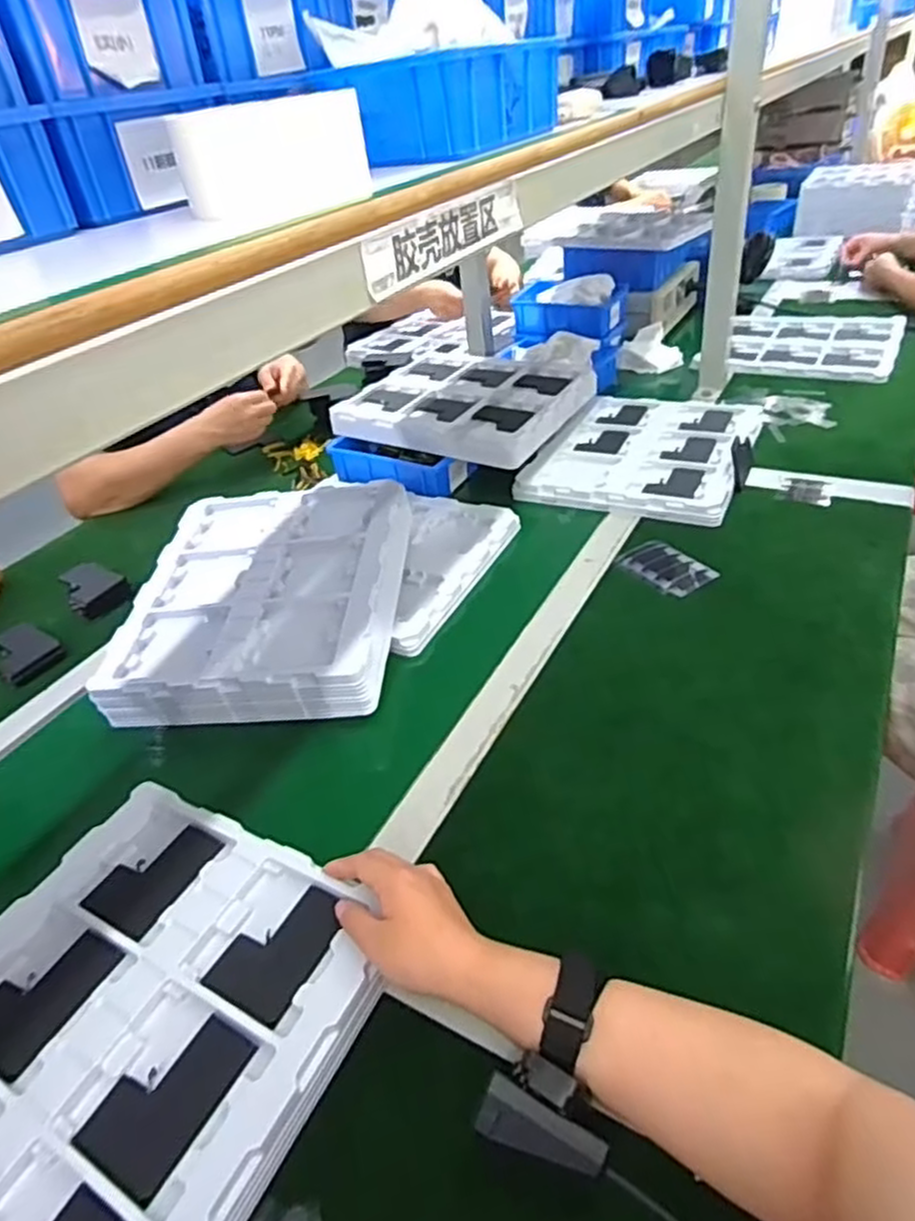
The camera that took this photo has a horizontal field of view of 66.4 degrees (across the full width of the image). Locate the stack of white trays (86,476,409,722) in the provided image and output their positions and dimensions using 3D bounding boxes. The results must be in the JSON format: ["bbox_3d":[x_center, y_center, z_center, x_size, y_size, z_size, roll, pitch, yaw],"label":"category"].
[{"bbox_3d":[-0.213,-0.024,0.789,0.288,0.070,0.324,-2,38,7],"label":"stack of white trays"}]

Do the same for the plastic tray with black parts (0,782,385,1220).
[{"bbox_3d":[-0.227,0.271,0.444,0.283,0.032,0.308,17,46,25],"label":"plastic tray with black parts"}]

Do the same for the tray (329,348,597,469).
[{"bbox_3d":[0.015,-0.337,1.095,0.331,0.041,0.312,17,44,28],"label":"tray"}]

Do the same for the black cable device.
[{"bbox_3d":[0.045,0.270,0.364,0.065,0.012,0.025,11,42,23],"label":"black cable device"}]

